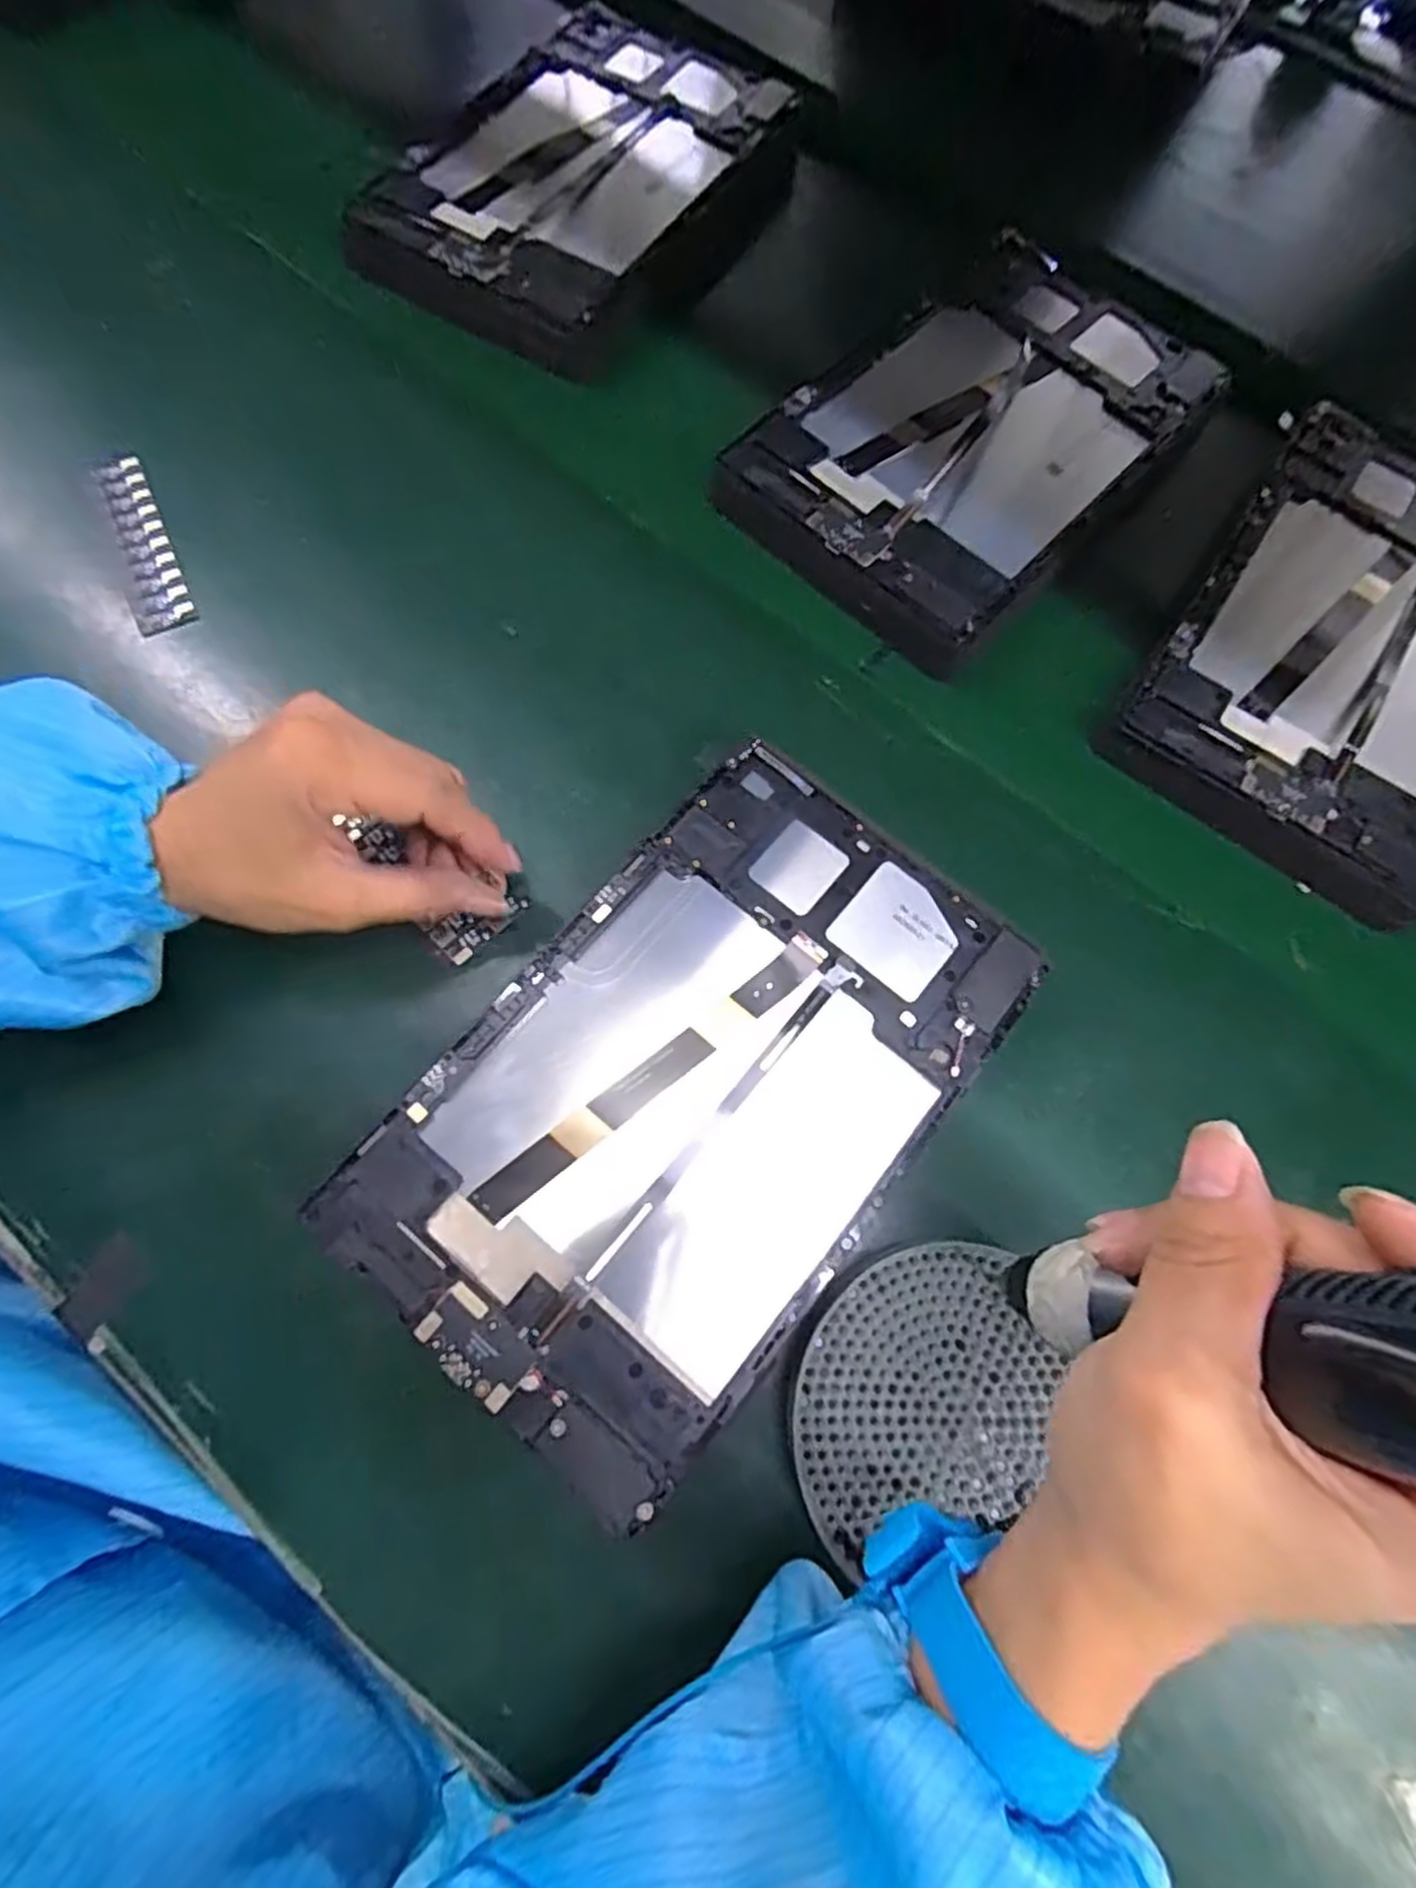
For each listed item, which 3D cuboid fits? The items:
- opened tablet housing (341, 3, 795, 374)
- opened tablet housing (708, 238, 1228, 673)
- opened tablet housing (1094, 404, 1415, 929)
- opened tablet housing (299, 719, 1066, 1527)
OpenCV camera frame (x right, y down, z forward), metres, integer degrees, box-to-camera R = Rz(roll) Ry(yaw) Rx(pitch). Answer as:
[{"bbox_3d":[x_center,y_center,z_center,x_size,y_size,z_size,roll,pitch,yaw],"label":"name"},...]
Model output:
[{"bbox_3d":[-0.063,-0.412,0.431,0.150,0.037,0.239,32,73,8],"label":"opened tablet housing"},{"bbox_3d":[0.128,-0.245,0.387,0.143,0.026,0.243,42,76,10],"label":"opened tablet housing"},{"bbox_3d":[0.293,-0.138,0.362,0.147,0.021,0.233,31,75,8],"label":"opened tablet housing"},{"bbox_3d":[-0.004,0.052,0.288,0.145,0.021,0.235,39,76,8],"label":"opened tablet housing"}]

